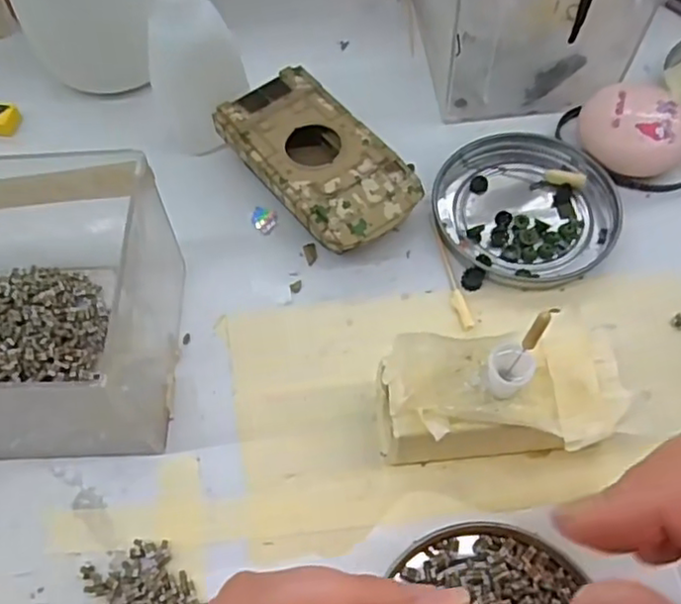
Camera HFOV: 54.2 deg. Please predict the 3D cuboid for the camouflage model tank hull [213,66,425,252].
[{"bbox_3d":[-0.010,-0.060,0.299,0.052,0.025,0.095,-35,65,-16],"label":"camouflage model tank hull"}]

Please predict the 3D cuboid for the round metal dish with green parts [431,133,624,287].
[{"bbox_3d":[0.081,-0.042,0.295,0.076,0.009,0.075,-1,60,2],"label":"round metal dish with green parts"}]

